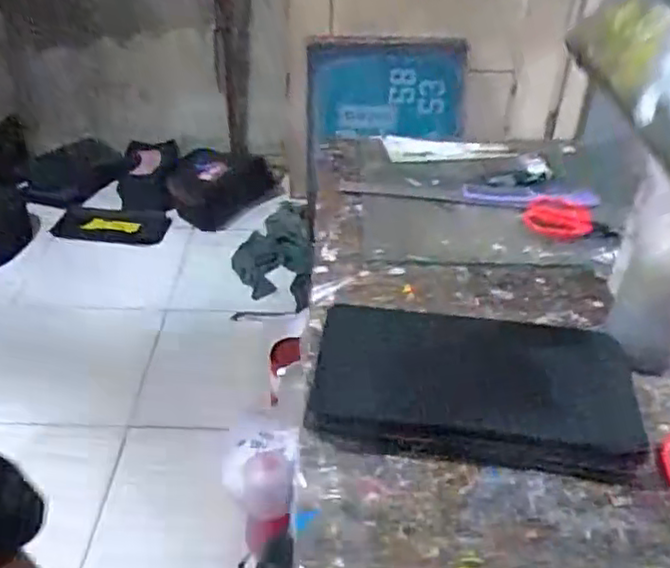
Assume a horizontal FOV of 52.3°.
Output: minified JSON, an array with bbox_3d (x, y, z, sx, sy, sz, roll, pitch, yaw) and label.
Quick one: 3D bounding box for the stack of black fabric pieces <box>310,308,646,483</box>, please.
[{"bbox_3d":[0.131,0.088,0.659,0.295,0.045,0.175,7,36,8],"label":"stack of black fabric pieces"}]

